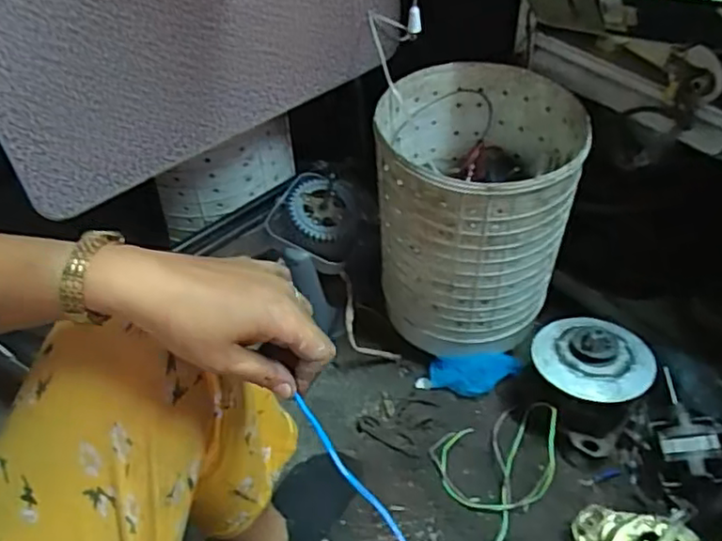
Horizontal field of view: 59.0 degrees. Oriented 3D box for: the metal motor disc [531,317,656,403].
[{"bbox_3d":[0.309,0.108,0.844,0.154,0.038,0.139,20,50,21],"label":"metal motor disc"}]

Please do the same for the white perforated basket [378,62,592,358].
[{"bbox_3d":[0.152,-0.072,0.893,0.242,0.327,0.252,8,47,11],"label":"white perforated basket"}]

